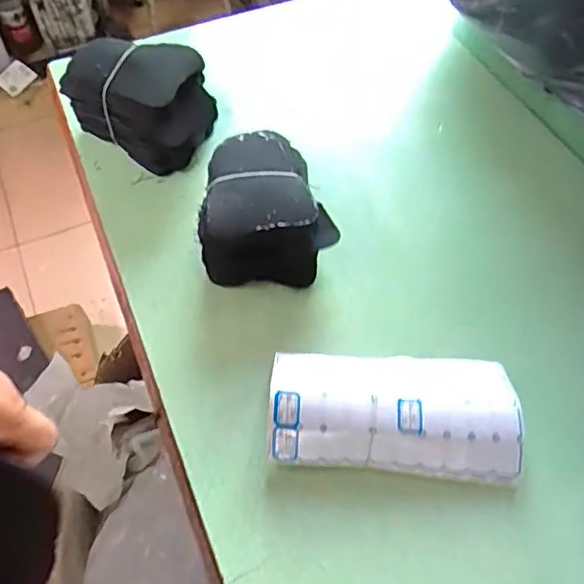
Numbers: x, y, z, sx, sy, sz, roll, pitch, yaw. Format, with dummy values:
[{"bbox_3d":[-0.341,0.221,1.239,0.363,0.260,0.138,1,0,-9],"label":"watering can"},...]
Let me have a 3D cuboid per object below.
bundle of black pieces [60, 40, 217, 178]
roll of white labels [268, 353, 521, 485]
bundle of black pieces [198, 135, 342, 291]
[{"bbox_3d":[-0.159,-0.213,0.646,0.148,0.097,0.105,29,61,19],"label":"bundle of black pieces"},{"bbox_3d":[0.083,0.094,0.479,0.202,0.036,0.106,4,56,4],"label":"roll of white labels"},{"bbox_3d":[-0.024,-0.086,0.577,0.131,0.069,0.146,0,56,1],"label":"bundle of black pieces"}]

